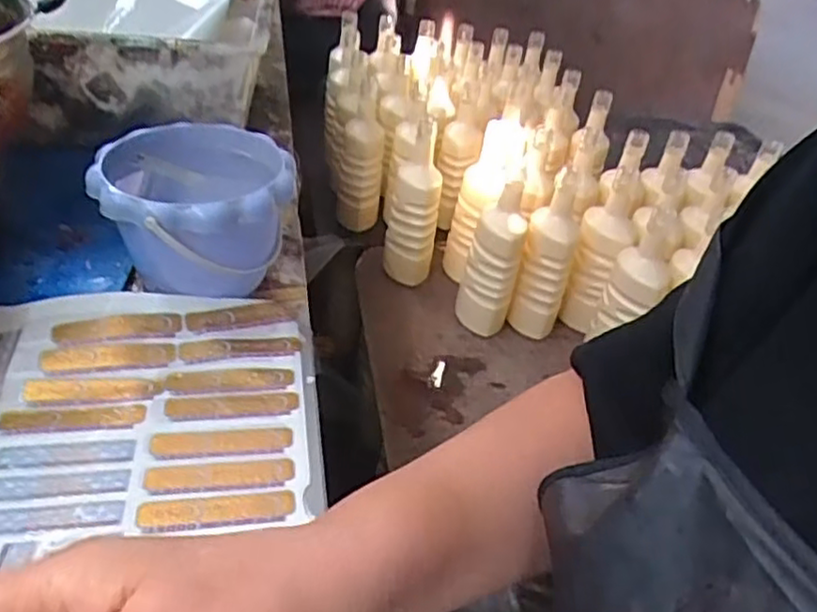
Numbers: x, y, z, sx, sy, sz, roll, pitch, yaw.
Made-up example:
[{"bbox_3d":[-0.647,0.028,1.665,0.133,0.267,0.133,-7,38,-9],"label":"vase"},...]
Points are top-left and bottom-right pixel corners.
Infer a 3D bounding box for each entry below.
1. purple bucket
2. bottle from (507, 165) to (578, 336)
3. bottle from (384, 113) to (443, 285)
[{"bbox_3d":[-0.178,-0.070,0.586,0.143,0.114,0.148,5,37,-4],"label":"purple bucket"},{"bbox_3d":[0.208,-0.069,1.043,0.071,0.254,0.078,15,36,8],"label":"bottle"},{"bbox_3d":[0.008,-0.150,1.064,0.076,0.234,0.072,9,35,-1],"label":"bottle"}]

